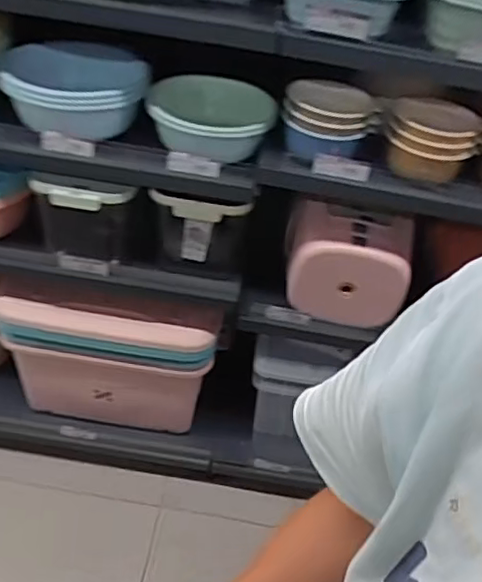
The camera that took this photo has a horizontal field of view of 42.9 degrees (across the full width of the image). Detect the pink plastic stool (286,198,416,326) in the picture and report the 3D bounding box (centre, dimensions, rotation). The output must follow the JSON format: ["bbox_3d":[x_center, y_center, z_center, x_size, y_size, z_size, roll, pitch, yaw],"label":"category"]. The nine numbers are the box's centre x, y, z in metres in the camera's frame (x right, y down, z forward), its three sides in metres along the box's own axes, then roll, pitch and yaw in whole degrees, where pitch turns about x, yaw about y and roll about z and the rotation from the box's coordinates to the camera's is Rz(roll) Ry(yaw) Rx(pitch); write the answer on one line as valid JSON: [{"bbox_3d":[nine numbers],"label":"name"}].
[{"bbox_3d":[0.246,-0.070,1.434,0.271,0.234,0.207,7,40,0],"label":"pink plastic stool"}]

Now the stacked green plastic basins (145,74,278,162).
[{"bbox_3d":[-0.056,-0.352,1.261,0.258,0.094,0.245,1,40,-7],"label":"stacked green plastic basins"}]

